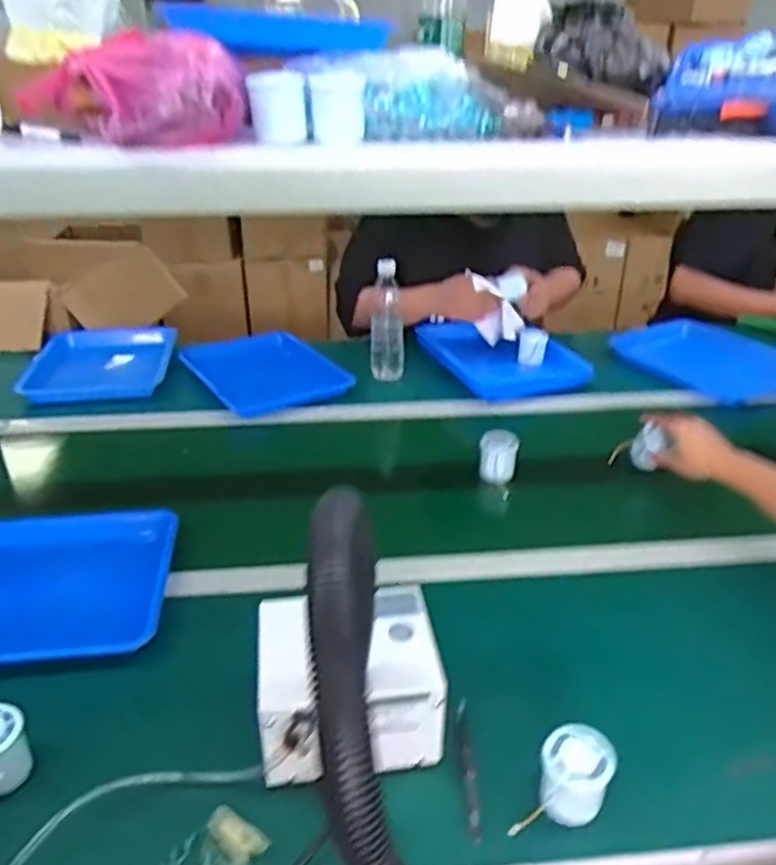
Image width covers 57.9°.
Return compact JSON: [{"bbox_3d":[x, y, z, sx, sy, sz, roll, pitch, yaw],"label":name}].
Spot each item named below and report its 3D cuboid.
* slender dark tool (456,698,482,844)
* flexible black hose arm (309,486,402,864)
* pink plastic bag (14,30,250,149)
[{"bbox_3d":[0.074,0.306,0.636,0.014,0.016,0.119,-2,46,-3],"label":"slender dark tool"},{"bbox_3d":[-0.012,0.161,0.355,0.048,0.263,0.068,-7,-9,-13],"label":"flexible black hose arm"},{"bbox_3d":[-0.242,-0.331,0.674,0.224,0.086,0.119,19,34,31],"label":"pink plastic bag"}]

